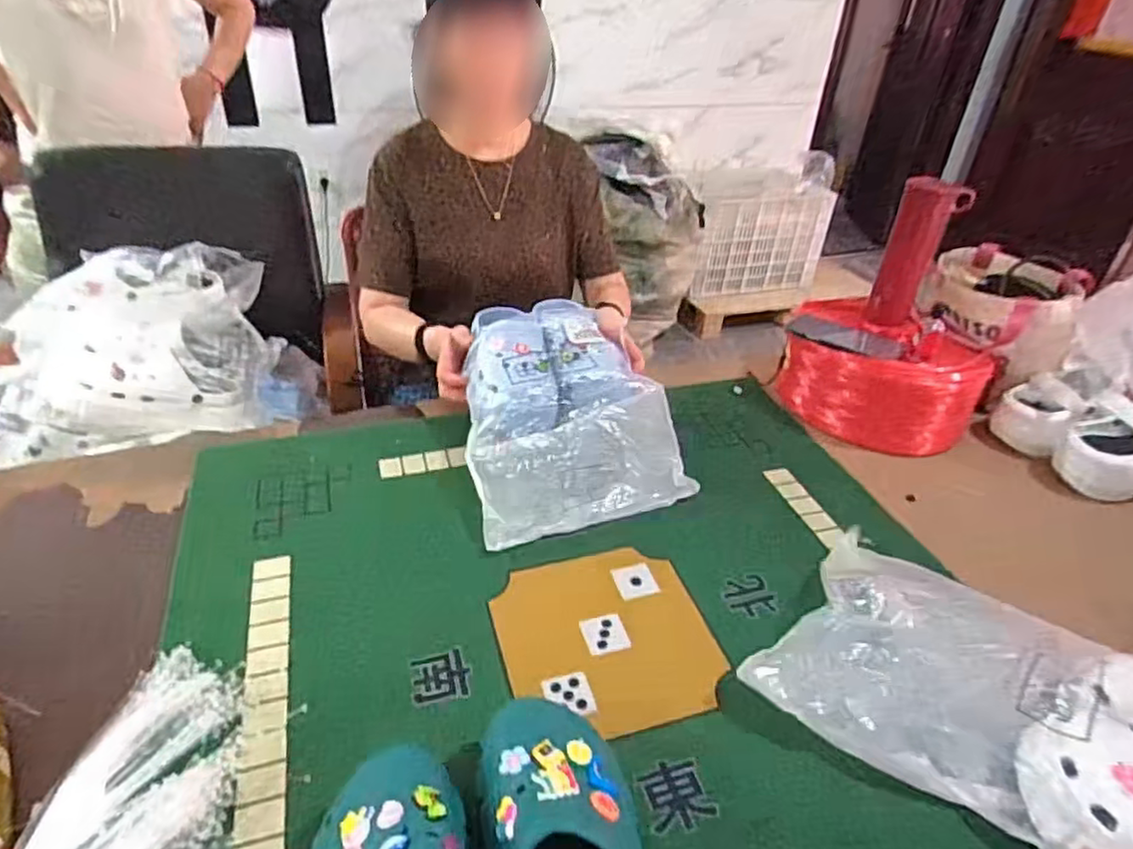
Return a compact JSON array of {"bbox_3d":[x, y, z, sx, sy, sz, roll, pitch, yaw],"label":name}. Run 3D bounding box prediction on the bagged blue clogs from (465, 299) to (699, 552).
[{"bbox_3d":[-0.007,-0.022,0.913,0.266,0.162,0.327,-8,36,-16],"label":"bagged blue clogs"}]

